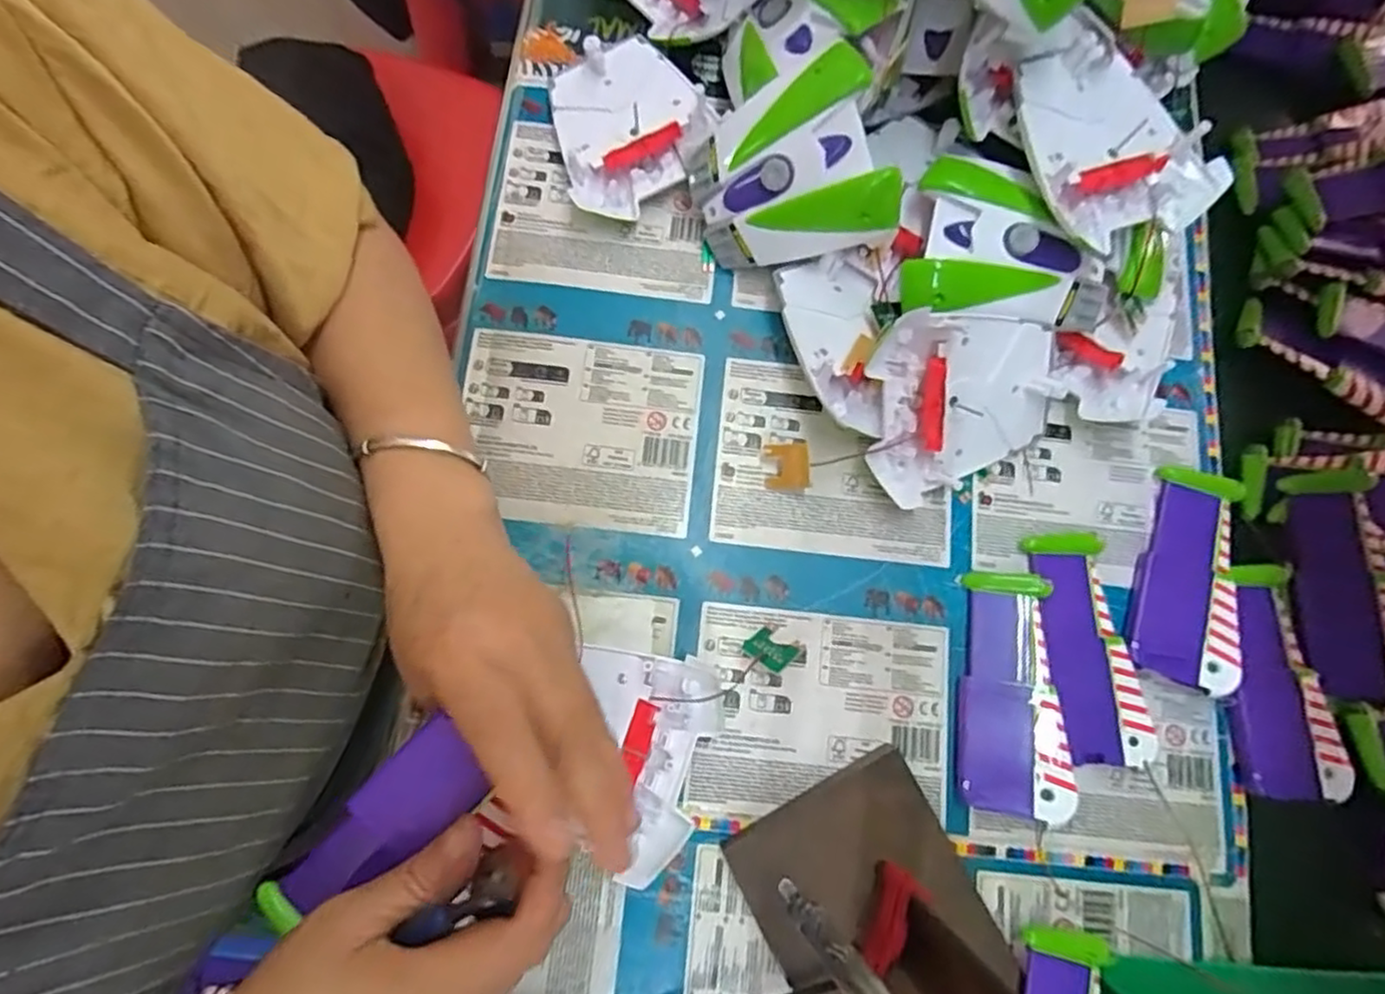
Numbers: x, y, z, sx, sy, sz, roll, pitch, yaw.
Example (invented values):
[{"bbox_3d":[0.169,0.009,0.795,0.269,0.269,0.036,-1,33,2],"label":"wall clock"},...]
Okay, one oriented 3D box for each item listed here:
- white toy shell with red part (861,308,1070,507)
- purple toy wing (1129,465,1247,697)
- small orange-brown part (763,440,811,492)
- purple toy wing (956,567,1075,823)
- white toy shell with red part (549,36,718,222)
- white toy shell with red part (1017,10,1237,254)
[{"bbox_3d":[0.146,-0.048,0.362,0.101,0.017,0.095,-4,112,-11],"label":"white toy shell with red part"},{"bbox_3d":[0.272,0.042,0.367,0.047,0.017,0.119,18,77,2],"label":"purple toy wing"},{"bbox_3d":[0.053,-0.016,0.375,0.024,0.013,0.026,-4,78,-3],"label":"small orange-brown part"},{"bbox_3d":[0.163,0.099,0.346,0.050,0.008,0.119,0,75,17],"label":"purple toy wing"},{"bbox_3d":[-0.045,-0.224,0.412,0.094,0.028,0.101,0,77,-2],"label":"white toy shell with red part"},{"bbox_3d":[0.221,-0.193,0.360,0.097,0.033,0.112,-20,79,-6],"label":"white toy shell with red part"}]

